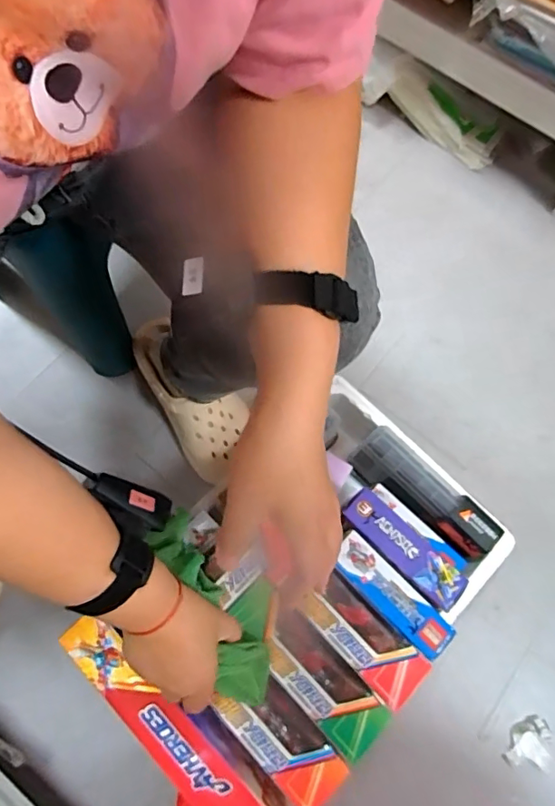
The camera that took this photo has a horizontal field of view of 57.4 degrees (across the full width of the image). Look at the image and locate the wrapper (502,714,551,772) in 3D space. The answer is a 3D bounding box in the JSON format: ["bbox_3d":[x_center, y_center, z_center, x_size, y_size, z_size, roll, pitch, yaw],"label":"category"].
[{"bbox_3d":[0.325,0.439,0.660,0.054,0.013,0.060,15,72,3],"label":"wrapper"}]

